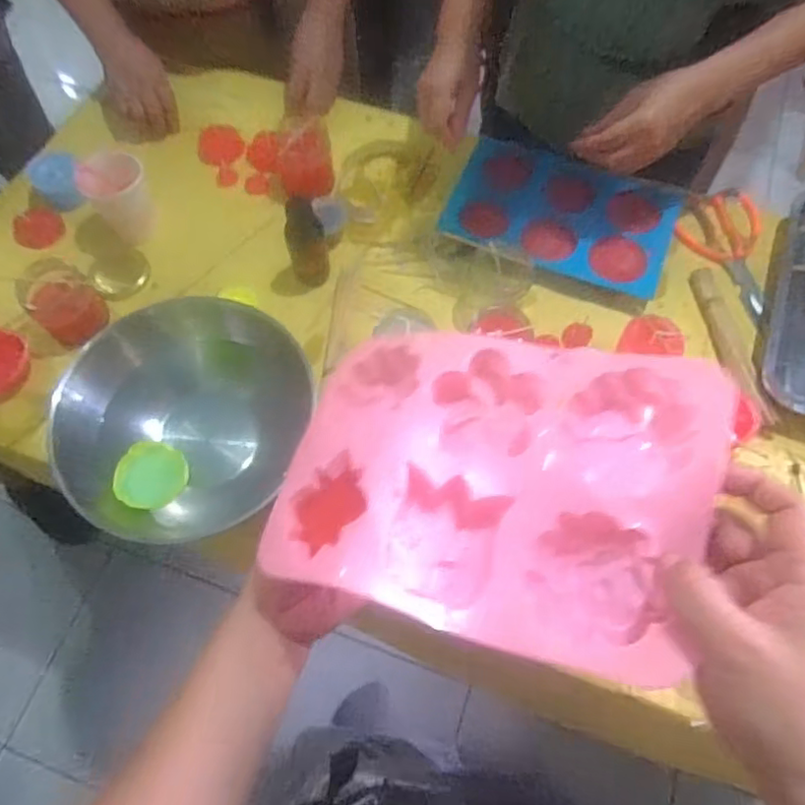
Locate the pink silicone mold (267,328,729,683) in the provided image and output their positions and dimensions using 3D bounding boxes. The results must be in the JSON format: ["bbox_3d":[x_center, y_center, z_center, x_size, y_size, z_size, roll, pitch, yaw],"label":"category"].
[{"bbox_3d":[0.040,0.040,0.348,0.241,0.049,0.167,9,70,25],"label":"pink silicone mold"}]

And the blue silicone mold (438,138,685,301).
[{"bbox_3d":[0.191,-0.226,0.738,0.256,0.027,0.140,18,83,6],"label":"blue silicone mold"}]

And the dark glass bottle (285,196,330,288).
[{"bbox_3d":[-0.108,-0.176,0.697,0.044,0.109,0.045,-14,66,-5],"label":"dark glass bottle"}]

